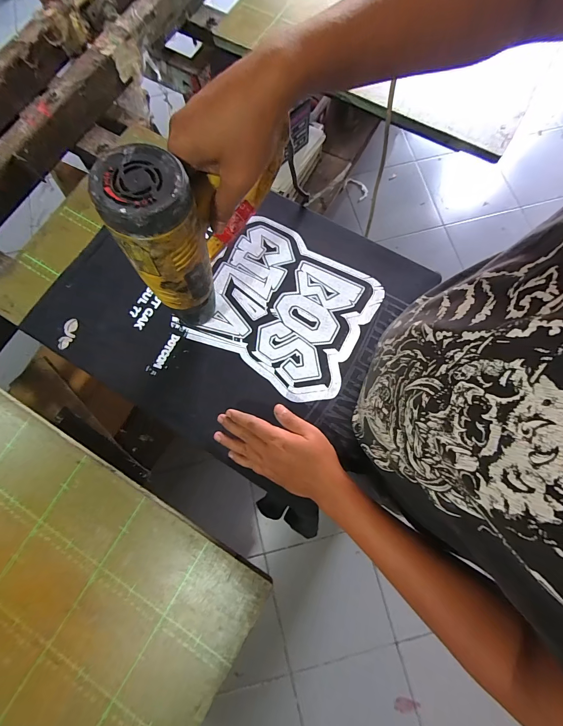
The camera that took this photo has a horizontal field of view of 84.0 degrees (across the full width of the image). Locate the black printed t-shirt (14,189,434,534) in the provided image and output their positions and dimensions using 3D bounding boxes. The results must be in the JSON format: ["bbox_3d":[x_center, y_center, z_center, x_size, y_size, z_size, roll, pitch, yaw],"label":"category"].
[{"bbox_3d":[-0.079,-0.082,0.471,0.503,0.011,0.411,29,79,7],"label":"black printed t-shirt"}]

